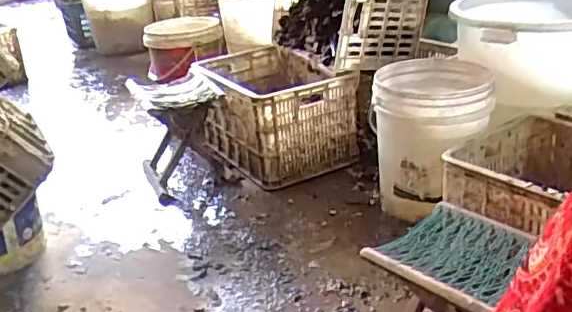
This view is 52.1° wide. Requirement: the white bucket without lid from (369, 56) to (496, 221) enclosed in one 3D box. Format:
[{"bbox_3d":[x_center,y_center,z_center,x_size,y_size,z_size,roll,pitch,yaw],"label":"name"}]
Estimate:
[{"bbox_3d":[0.383,-0.025,1.532,0.295,0.377,0.301,-4,23,4],"label":"white bucket without lid"}]

